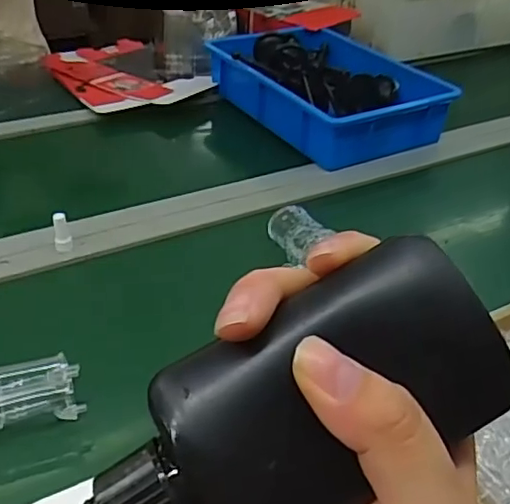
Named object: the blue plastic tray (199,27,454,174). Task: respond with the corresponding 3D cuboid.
[{"bbox_3d":[0.129,-0.301,1.095,0.287,0.090,0.403,-16,40,-25],"label":"blue plastic tray"}]

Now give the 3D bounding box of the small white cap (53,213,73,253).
[{"bbox_3d":[-0.234,-0.025,0.734,0.021,0.048,0.018,-9,38,-17],"label":"small white cap"}]

